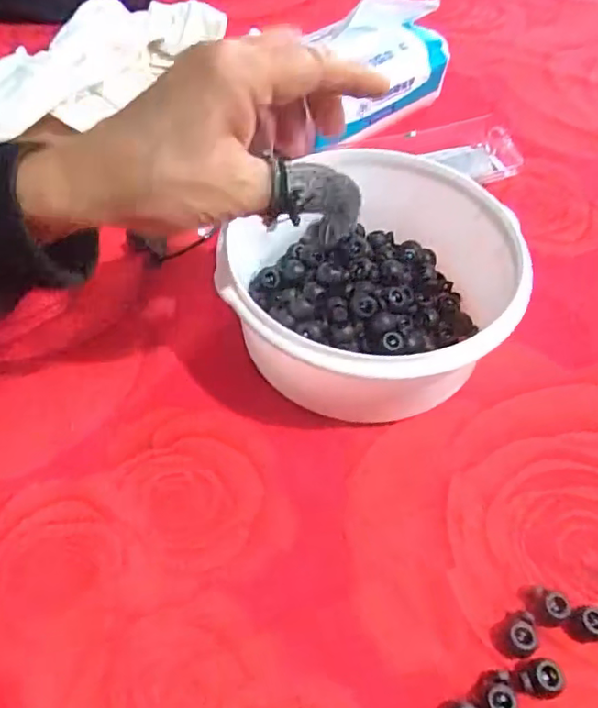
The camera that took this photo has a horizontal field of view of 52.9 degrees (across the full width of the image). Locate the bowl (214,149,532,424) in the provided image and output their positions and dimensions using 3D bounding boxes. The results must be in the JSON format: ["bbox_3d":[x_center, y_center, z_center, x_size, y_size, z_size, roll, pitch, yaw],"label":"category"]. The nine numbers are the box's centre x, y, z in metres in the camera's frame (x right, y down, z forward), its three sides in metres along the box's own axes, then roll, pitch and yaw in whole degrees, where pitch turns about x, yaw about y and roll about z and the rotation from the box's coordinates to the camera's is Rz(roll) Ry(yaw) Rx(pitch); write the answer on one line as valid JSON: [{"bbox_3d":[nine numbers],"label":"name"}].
[{"bbox_3d":[0.041,-0.036,0.354,0.158,0.077,0.161,12,53,7],"label":"bowl"}]

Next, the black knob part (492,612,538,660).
[{"bbox_3d":[0.098,0.128,0.273,0.016,0.013,0.017,-3,53,-4],"label":"black knob part"}]

